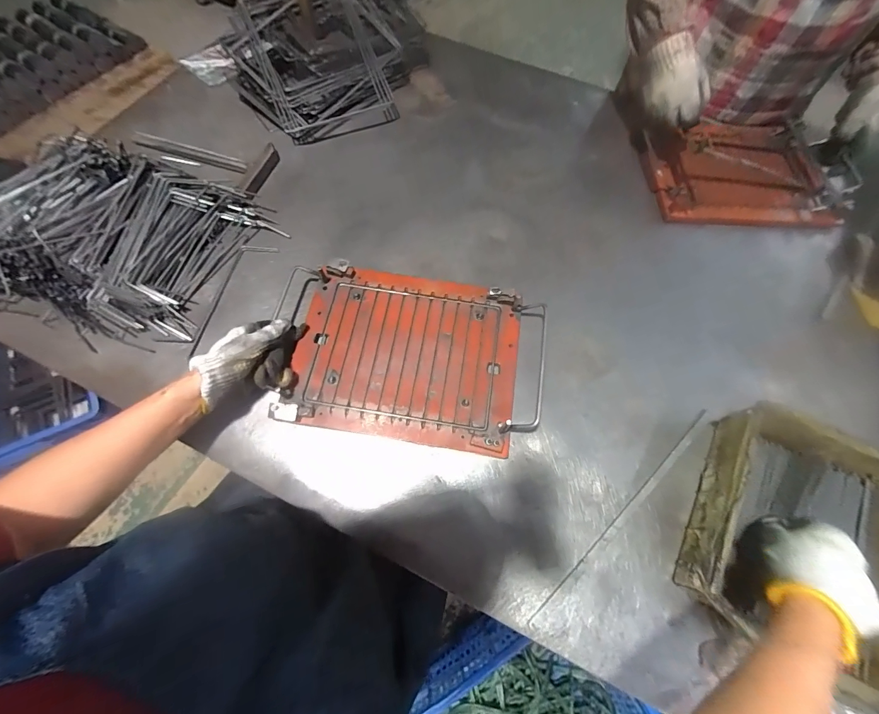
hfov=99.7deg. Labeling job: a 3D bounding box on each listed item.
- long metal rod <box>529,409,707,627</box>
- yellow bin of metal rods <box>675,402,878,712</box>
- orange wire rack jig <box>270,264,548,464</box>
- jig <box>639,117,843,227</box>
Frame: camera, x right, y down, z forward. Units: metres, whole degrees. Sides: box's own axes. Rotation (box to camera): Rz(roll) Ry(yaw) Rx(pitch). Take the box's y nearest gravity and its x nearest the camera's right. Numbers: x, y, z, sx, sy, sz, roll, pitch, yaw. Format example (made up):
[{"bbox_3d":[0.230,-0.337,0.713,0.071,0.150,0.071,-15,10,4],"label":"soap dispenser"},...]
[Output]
[{"bbox_3d":[0.229,0.183,0.452,0.346,0.006,0.009,-40,75,-15],"label":"long metal rod"},{"bbox_3d":[0.388,0.194,0.409,0.179,0.078,0.238,28,70,9],"label":"yellow bin of metal rods"},{"bbox_3d":[-0.036,-0.006,0.509,0.356,0.025,0.234,9,68,2],"label":"orange wire rack jig"},{"bbox_3d":[0.520,-0.331,0.652,0.308,0.043,0.229,-2,66,-1],"label":"jig"}]

